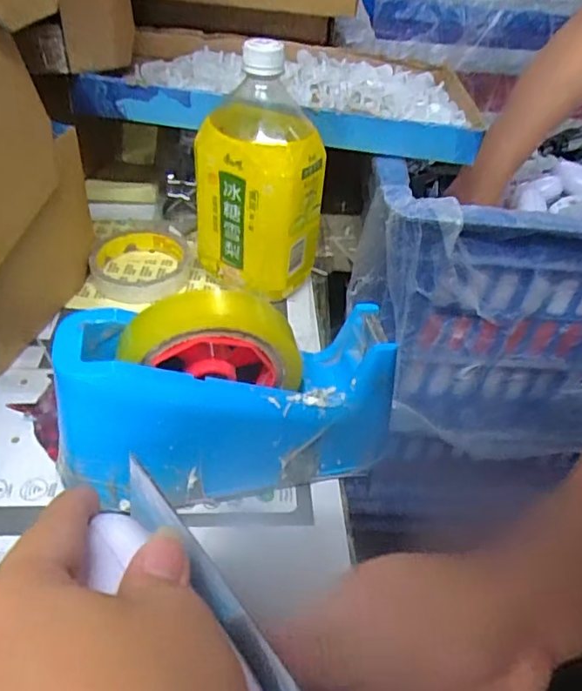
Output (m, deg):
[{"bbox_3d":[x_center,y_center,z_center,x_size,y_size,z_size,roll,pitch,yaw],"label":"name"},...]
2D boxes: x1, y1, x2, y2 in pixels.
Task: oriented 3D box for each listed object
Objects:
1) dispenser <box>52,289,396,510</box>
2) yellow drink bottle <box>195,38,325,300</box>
[{"bbox_3d":[-0.036,0.031,0.344,0.192,0.124,0.069,-5,44,-14],"label":"dispenser"},{"bbox_3d":[-0.024,-0.137,0.475,0.102,0.190,0.091,5,42,-3],"label":"yellow drink bottle"}]

